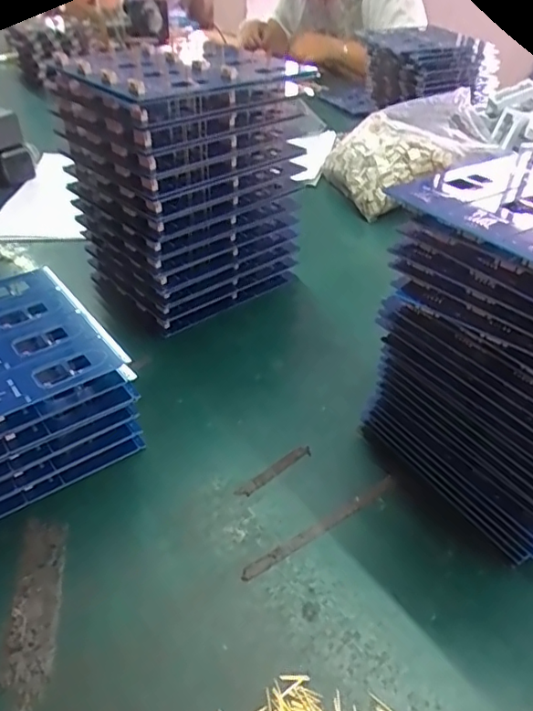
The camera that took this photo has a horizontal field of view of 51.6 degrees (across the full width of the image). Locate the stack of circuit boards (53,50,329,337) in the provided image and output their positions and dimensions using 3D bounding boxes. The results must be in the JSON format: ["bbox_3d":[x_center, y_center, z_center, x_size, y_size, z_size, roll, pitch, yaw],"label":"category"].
[{"bbox_3d":[-0.079,-0.169,0.564,0.201,0.241,0.166,-24,45,-29],"label":"stack of circuit boards"}]

